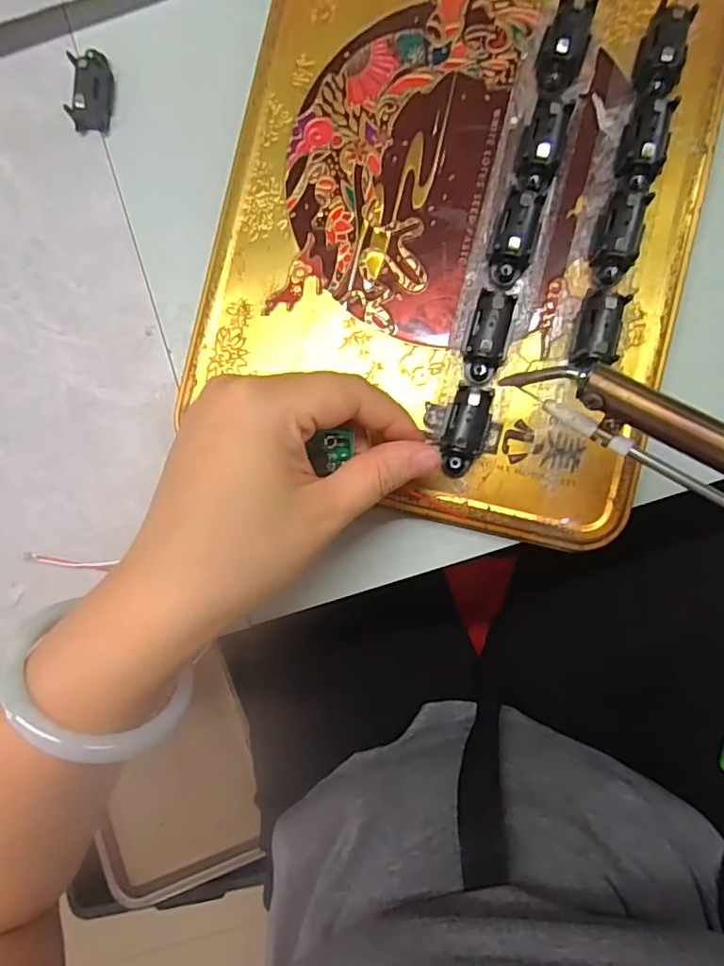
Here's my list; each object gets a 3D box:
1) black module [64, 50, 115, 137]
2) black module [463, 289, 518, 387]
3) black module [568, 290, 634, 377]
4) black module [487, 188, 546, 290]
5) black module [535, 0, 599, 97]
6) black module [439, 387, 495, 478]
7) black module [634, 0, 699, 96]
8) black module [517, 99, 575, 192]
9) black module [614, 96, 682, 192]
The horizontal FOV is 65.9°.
[{"bbox_3d":[-0.123,-0.180,0.255,0.015,0.013,0.033,8,90,6],"label":"black module"},{"bbox_3d":[0.050,-0.058,0.221,0.015,0.014,0.037,12,90,6],"label":"black module"},{"bbox_3d":[0.091,-0.057,0.218,0.016,0.014,0.032,13,90,6],"label":"black module"},{"bbox_3d":[0.061,-0.098,0.220,0.015,0.015,0.039,18,91,6],"label":"black module"},{"bbox_3d":[0.079,-0.171,0.219,0.018,0.015,0.035,20,91,6],"label":"black module"},{"bbox_3d":[0.041,-0.020,0.221,0.017,0.014,0.035,18,95,6],"label":"black module"},{"bbox_3d":[0.117,-0.166,0.216,0.017,0.015,0.032,12,90,6],"label":"black module"},{"bbox_3d":[0.071,-0.132,0.219,0.015,0.016,0.032,16,90,6],"label":"black module"},{"bbox_3d":[0.110,-0.130,0.217,0.018,0.013,0.032,10,90,6],"label":"black module"}]

